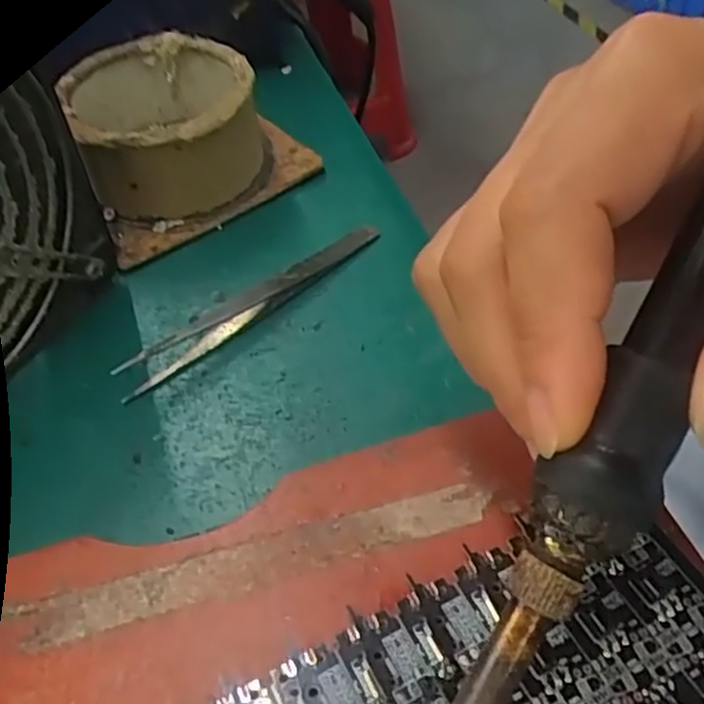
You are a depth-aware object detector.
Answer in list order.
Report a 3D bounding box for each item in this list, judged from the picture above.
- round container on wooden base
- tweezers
[{"bbox_3d":[-0.084,-0.103,0.331,0.100,0.051,0.097,-32,55,-23],"label":"round container on wooden base"},{"bbox_3d":[-0.038,-0.021,0.283,0.122,0.012,0.013,-36,57,-25],"label":"tweezers"}]

